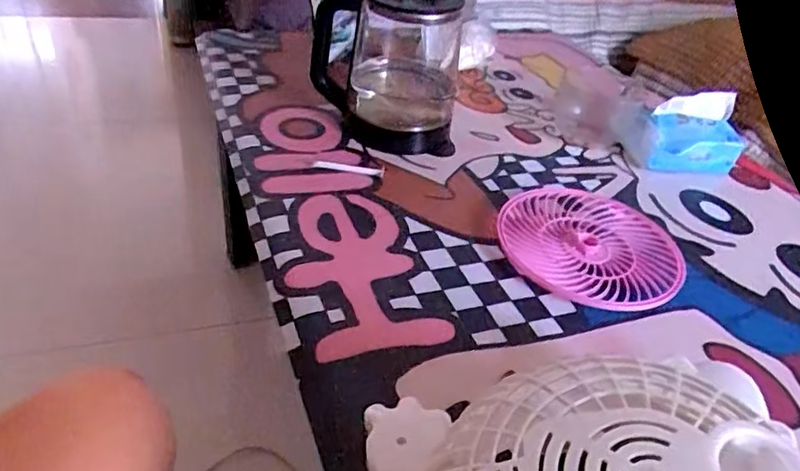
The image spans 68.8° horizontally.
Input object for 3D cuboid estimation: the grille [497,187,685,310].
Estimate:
[{"bbox_3d":[0.193,0.004,0.598,0.174,0.017,0.184,17,39,12],"label":"grille"}]

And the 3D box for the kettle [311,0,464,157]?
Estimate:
[{"bbox_3d":[-0.017,-0.209,0.704,0.173,0.171,0.114,3,38,-5],"label":"kettle"}]

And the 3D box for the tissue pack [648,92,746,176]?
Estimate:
[{"bbox_3d":[0.375,-0.124,0.737,0.116,0.090,0.061,-4,39,-14],"label":"tissue pack"}]

